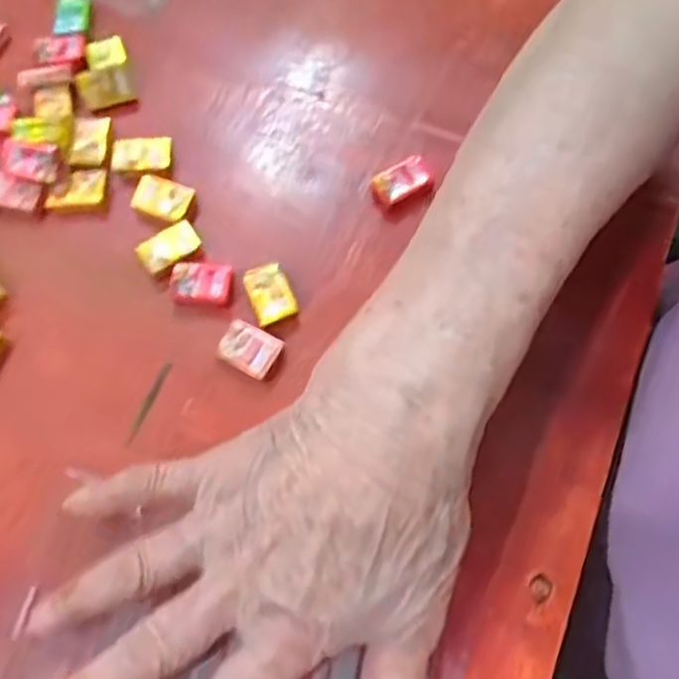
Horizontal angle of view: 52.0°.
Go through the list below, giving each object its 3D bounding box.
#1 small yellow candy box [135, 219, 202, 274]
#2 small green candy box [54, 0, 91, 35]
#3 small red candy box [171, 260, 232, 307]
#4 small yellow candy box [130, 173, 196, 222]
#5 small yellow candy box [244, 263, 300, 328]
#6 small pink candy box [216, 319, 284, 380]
[{"bbox_3d":[-0.075,-0.042,0.305,0.026,0.004,0.016,-28,71,-9],"label":"small yellow candy box"},{"bbox_3d":[-0.135,-0.164,0.352,0.016,0.004,0.024,-1,69,1],"label":"small green candy box"},{"bbox_3d":[-0.059,-0.025,0.300,0.027,0.004,0.018,9,70,4],"label":"small red candy box"},{"bbox_3d":[-0.080,-0.065,0.313,0.026,0.004,0.018,22,71,9],"label":"small yellow candy box"},{"bbox_3d":[-0.030,-0.020,0.298,0.018,0.004,0.026,-20,70,-6],"label":"small yellow candy box"},{"bbox_3d":[-0.038,0.004,0.290,0.024,0.005,0.018,26,72,11],"label":"small pink candy box"}]

